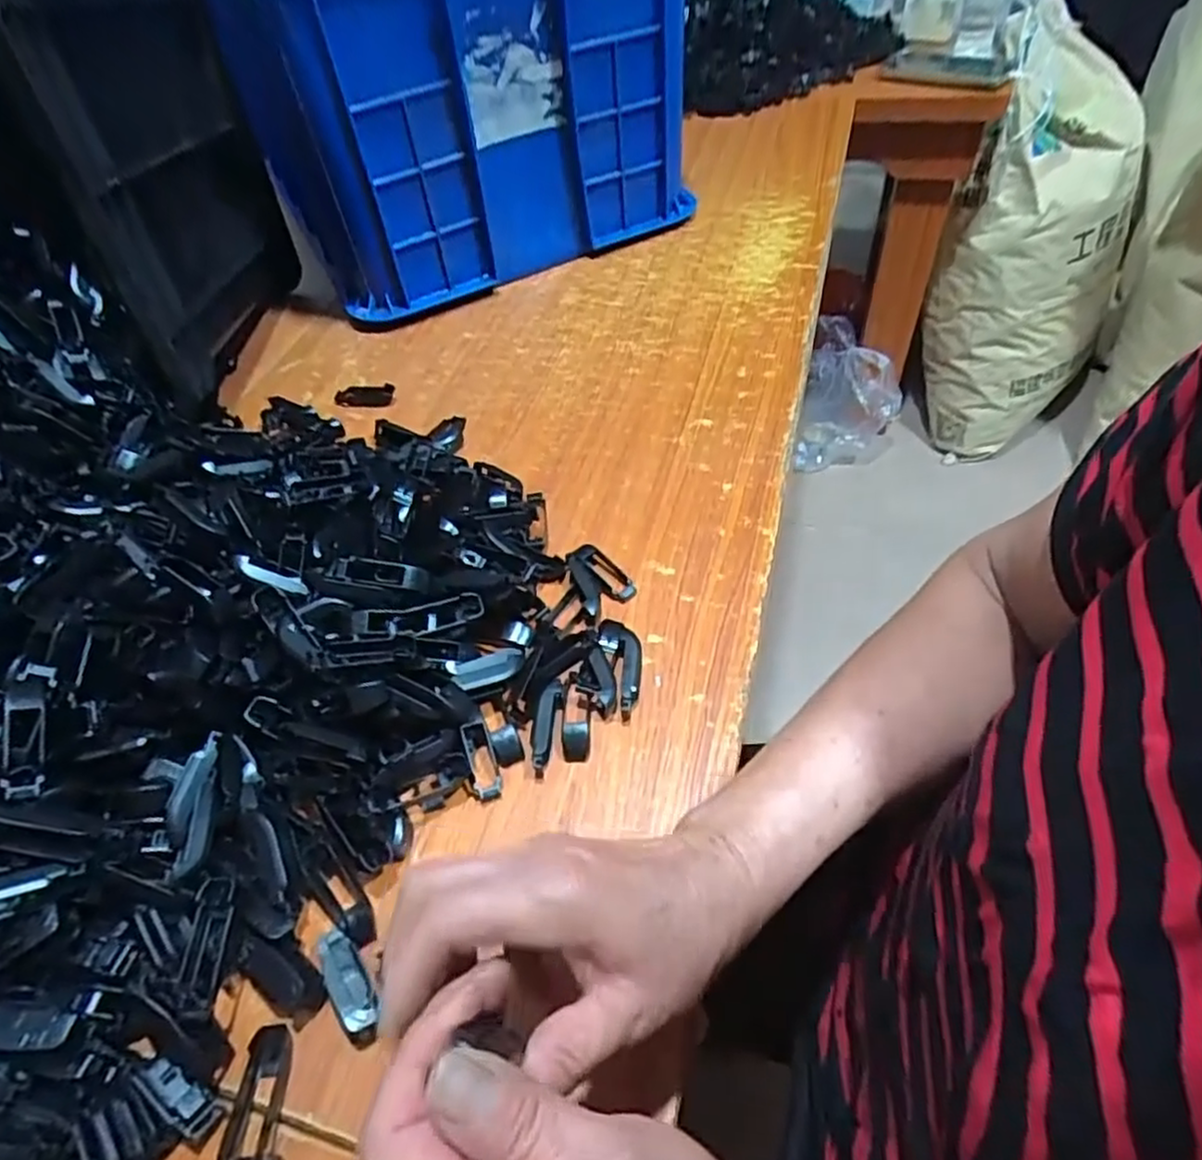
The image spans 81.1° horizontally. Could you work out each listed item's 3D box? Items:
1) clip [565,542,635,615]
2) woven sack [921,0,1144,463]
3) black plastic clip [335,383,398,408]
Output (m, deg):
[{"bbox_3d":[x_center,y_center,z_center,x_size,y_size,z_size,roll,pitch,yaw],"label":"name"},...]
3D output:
[{"bbox_3d":[-0.002,-0.004,0.470,0.036,0.015,0.052,-22,53,-12],"label":"clip"},{"bbox_3d":[0.748,-0.567,1.201,0.269,0.541,0.430,21,56,21],"label":"woven sack"},{"bbox_3d":[-0.214,-0.166,0.631,0.054,0.006,0.025,2,52,7],"label":"black plastic clip"}]

